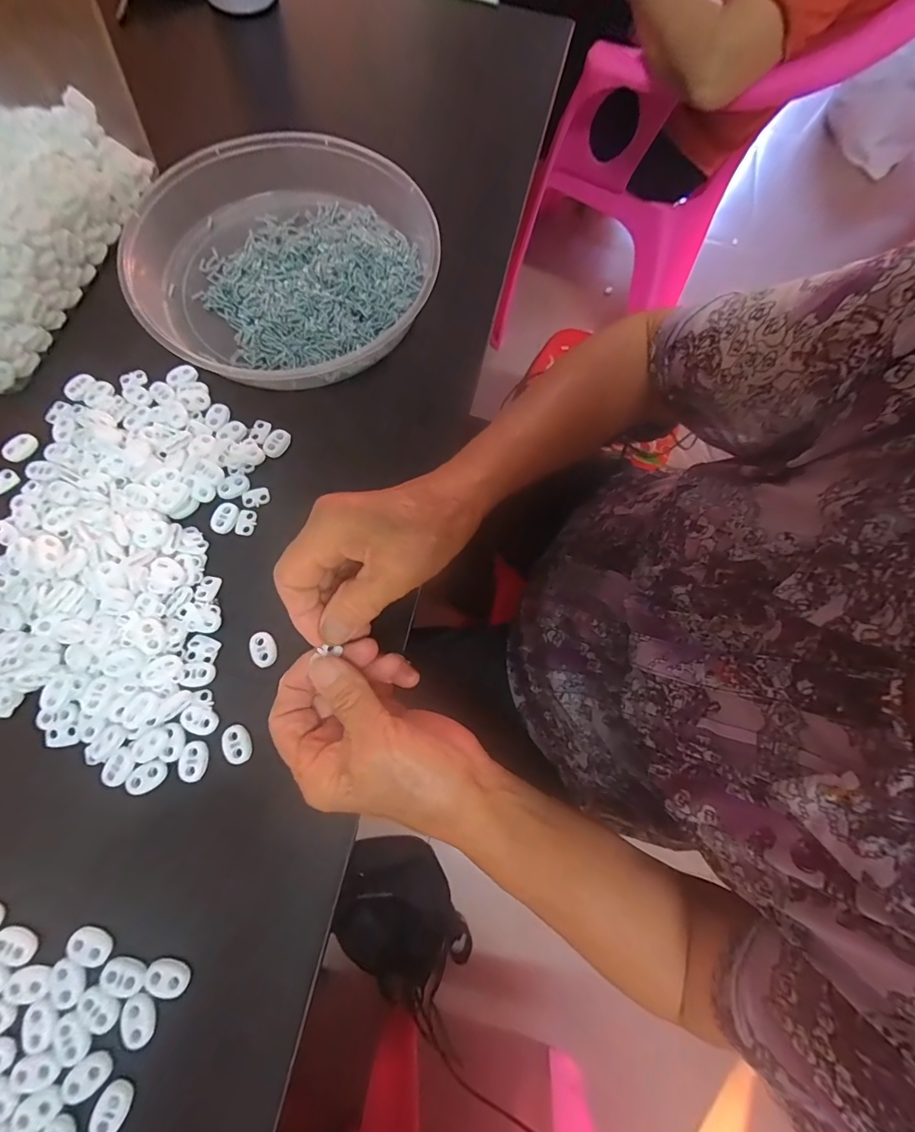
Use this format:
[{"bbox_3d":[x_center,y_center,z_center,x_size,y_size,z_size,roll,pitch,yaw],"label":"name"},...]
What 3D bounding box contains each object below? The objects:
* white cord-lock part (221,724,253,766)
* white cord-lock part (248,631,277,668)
[{"bbox_3d":[-0.135,0.109,0.268,0.016,0.004,0.023,-31,79,-12],"label":"white cord-lock part"},{"bbox_3d":[-0.126,0.054,0.285,0.015,0.004,0.023,-20,78,-28],"label":"white cord-lock part"}]

